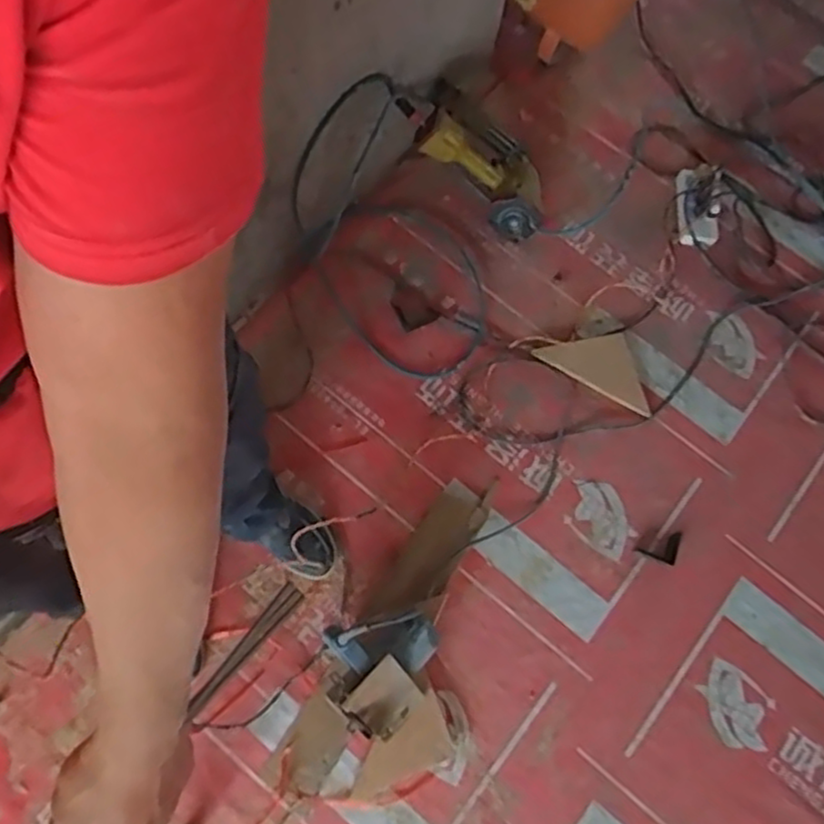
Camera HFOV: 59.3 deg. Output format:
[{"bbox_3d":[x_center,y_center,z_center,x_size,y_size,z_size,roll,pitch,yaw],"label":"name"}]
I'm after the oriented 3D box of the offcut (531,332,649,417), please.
[{"bbox_3d":[0.397,-0.107,1.495,0.247,0.019,0.128,34,73,7],"label":"offcut"}]

